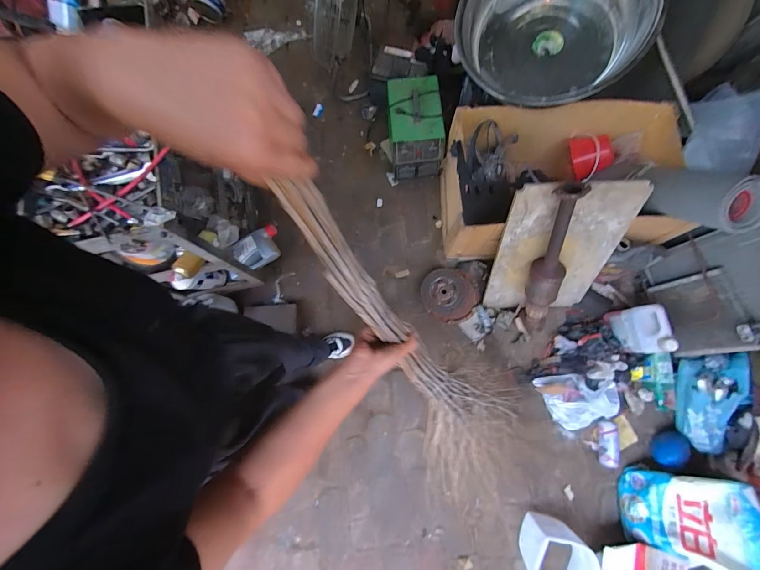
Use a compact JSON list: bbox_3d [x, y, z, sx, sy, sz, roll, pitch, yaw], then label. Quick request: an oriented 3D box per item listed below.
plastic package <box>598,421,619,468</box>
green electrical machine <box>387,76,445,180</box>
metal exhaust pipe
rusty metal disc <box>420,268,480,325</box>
[{"bbox_3d":[0.868,0.601,1.247,0.075,0.043,0.172,11,78,4],"label":"plastic package"},{"bbox_3d":[0.144,-0.669,1.437,0.217,0.250,0.358,-6,78,0],"label":"green electrical machine"},{"bbox_3d":[0.588,-0.054,1.160,0.104,0.661,0.109,-14,46,-2],"label":"metal exhaust pipe"},{"bbox_3d":[0.292,0.041,1.401,0.232,0.023,0.218,0,90,16],"label":"rusty metal disc"}]

